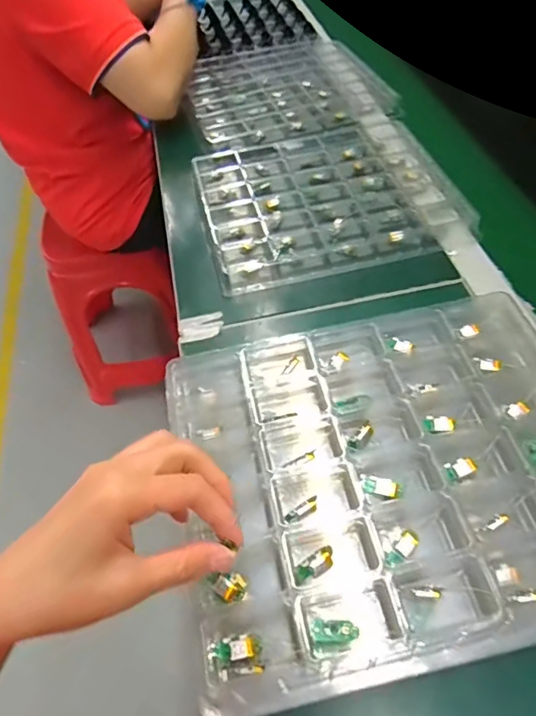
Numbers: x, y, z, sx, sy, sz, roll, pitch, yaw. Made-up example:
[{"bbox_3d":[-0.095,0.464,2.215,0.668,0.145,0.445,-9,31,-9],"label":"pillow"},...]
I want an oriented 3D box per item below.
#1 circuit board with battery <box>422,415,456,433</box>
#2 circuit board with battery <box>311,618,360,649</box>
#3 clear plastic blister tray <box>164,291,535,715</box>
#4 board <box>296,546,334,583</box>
[{"bbox_3d":[0.128,0.050,0.372,0.023,0.004,0.013,3,53,5],"label":"circuit board with battery"},{"bbox_3d":[0.039,0.162,0.292,0.028,0.006,0.015,4,53,6],"label":"circuit board with battery"},{"bbox_3d":[0.085,0.072,0.364,0.299,0.046,0.260,-13,54,-3],"label":"clear plastic blister tray"},{"bbox_3d":[0.031,0.133,0.318,0.028,0.010,0.011,-34,60,-9],"label":"board"}]

